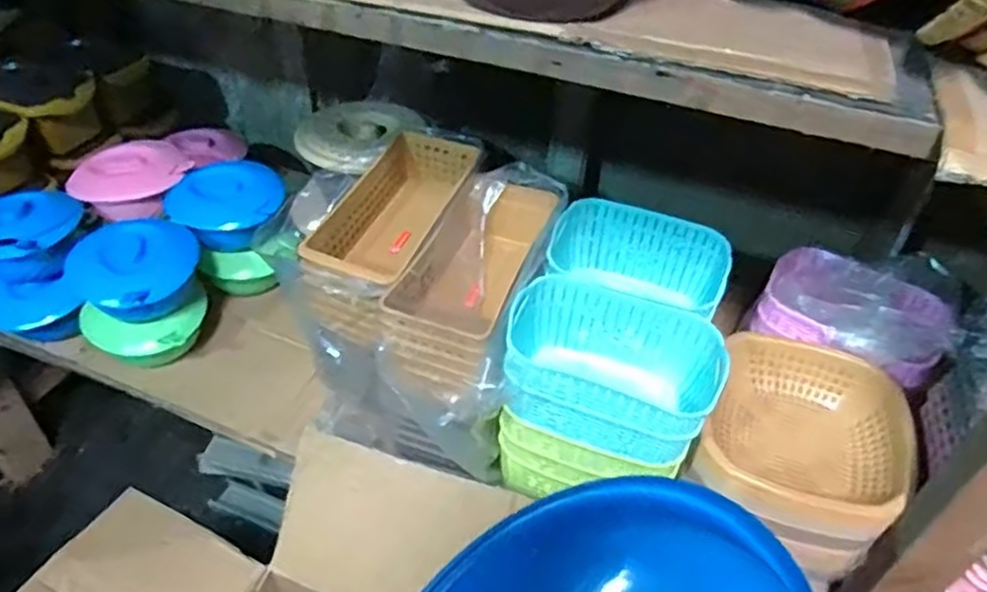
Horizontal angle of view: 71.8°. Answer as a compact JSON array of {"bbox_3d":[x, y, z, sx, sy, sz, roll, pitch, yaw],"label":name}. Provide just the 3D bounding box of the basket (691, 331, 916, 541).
[{"bbox_3d":[0.376,0.173,0.843,0.211,0.103,0.245,19,42,17],"label":"basket"}]

